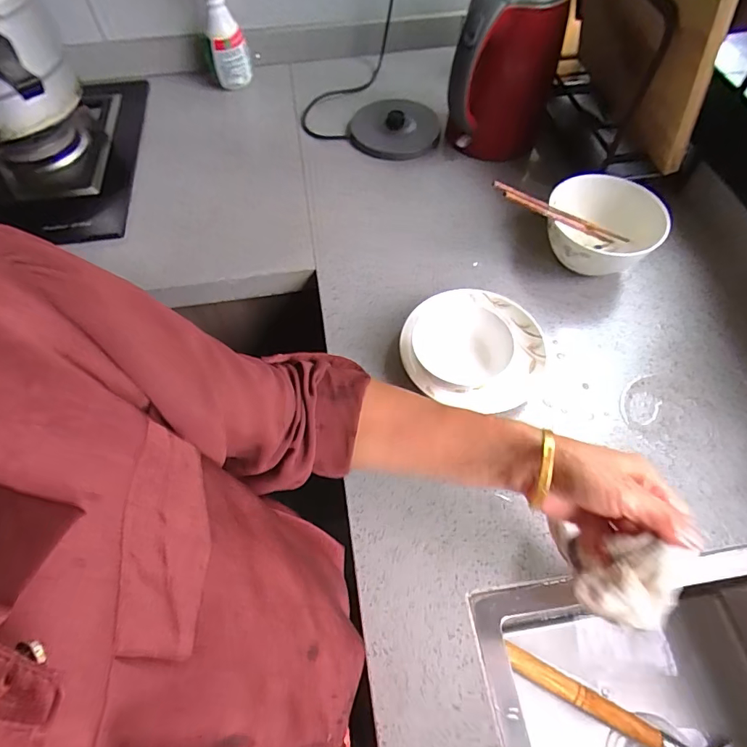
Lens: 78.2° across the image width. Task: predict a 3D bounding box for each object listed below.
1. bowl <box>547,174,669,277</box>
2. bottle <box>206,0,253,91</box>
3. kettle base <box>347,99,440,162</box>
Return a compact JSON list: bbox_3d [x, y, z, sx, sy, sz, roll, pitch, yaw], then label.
[{"bbox_3d":[0.323,-0.193,0.651,0.156,0.088,0.156,0,60,0],"label":"bowl"},{"bbox_3d":[-0.286,-0.657,0.854,0.077,0.224,0.061,-6,60,-4],"label":"bottle"},{"bbox_3d":[0.039,-0.456,0.852,0.167,0.035,0.156,3,60,1],"label":"kettle base"}]

